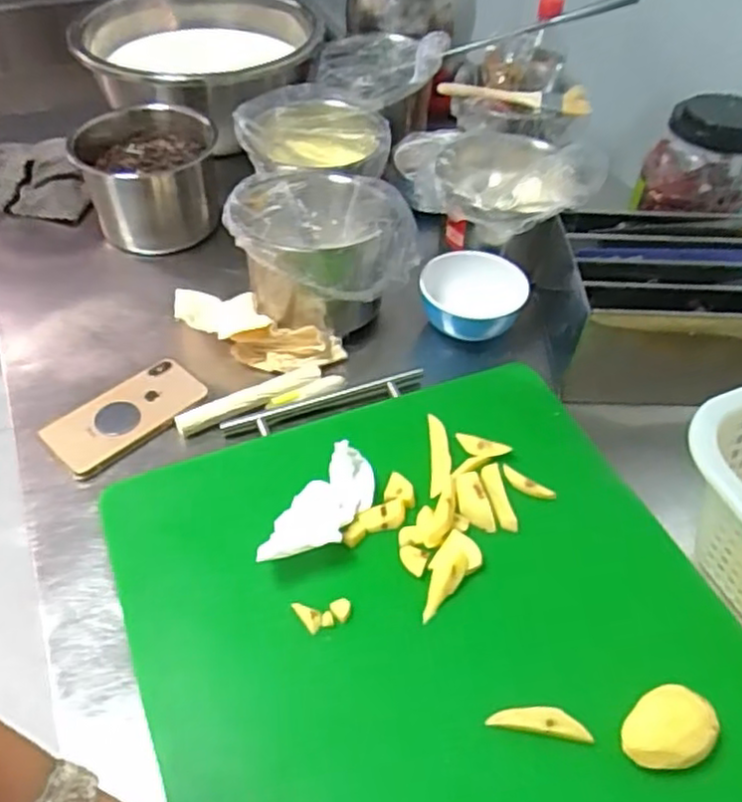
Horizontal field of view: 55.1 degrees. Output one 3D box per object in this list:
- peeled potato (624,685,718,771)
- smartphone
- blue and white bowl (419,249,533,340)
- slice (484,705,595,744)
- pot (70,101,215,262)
[{"bbox_3d":[0.191,0.214,0.457,0.060,0.036,0.044,-29,55,-25],"label":"peeled potato"},{"bbox_3d":[-0.224,0.011,0.656,0.141,0.009,0.078,-36,59,-29],"label":"smartphone"},{"bbox_3d":[0.104,-0.110,0.734,0.103,0.047,0.099,1,48,-1],"label":"blue and white bowl"},{"bbox_3d":[0.111,0.210,0.469,0.066,0.007,0.017,9,48,5],"label":"slice"},{"bbox_3d":[-0.263,-0.249,0.852,0.153,0.138,0.153,4,48,1],"label":"pot"}]

